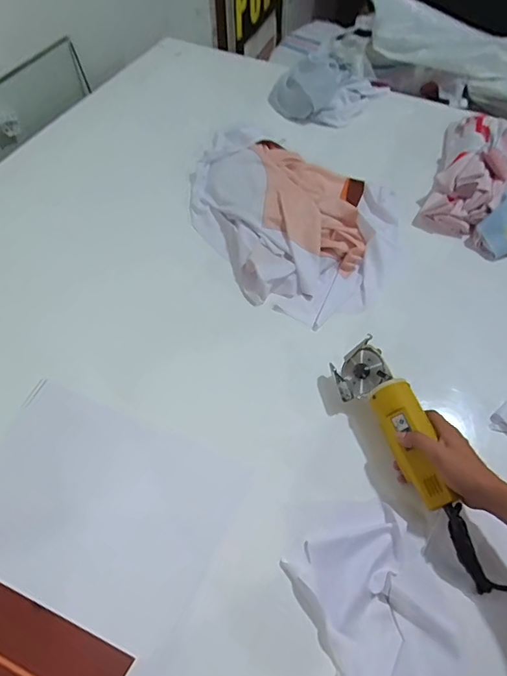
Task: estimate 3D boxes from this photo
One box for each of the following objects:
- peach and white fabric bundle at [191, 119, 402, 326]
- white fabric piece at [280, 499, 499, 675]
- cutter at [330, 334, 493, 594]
[{"bbox_3d":[0.064,-0.265,0.915,0.373,0.072,0.520,-35,63,-20],"label":"peach and white fabric bundle"},{"bbox_3d":[0.167,0.349,0.530,0.201,0.034,0.284,-15,58,-9],"label":"white fabric piece"},{"bbox_3d":[0.217,0.152,0.599,0.085,0.060,0.337,-16,62,-13],"label":"cutter"}]

